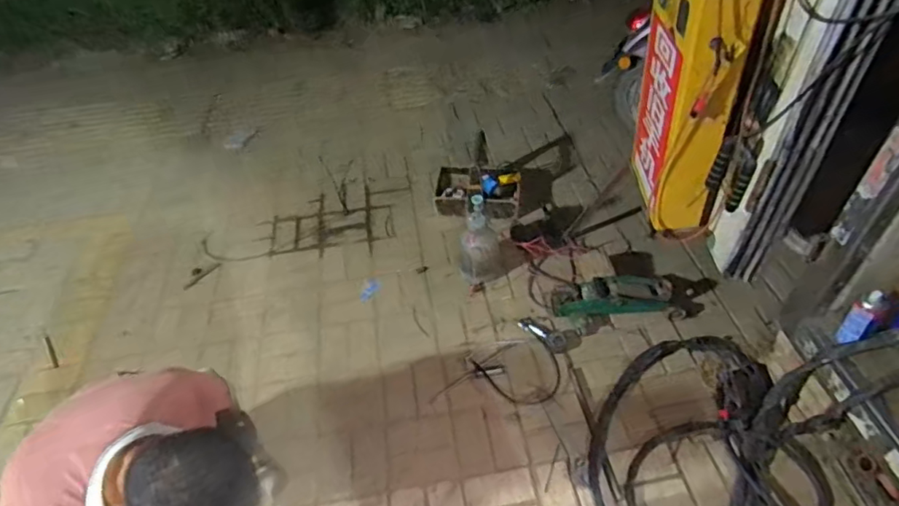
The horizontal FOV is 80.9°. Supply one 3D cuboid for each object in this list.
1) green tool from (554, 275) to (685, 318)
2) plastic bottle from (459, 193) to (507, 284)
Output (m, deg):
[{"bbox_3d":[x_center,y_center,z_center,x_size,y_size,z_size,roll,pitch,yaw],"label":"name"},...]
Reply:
[{"bbox_3d":[0.550,0.143,1.719,0.400,0.100,0.135,-3,47,-1],"label":"green tool"},{"bbox_3d":[0.116,-0.036,1.804,0.164,0.329,0.181,0,45,4],"label":"plastic bottle"}]

